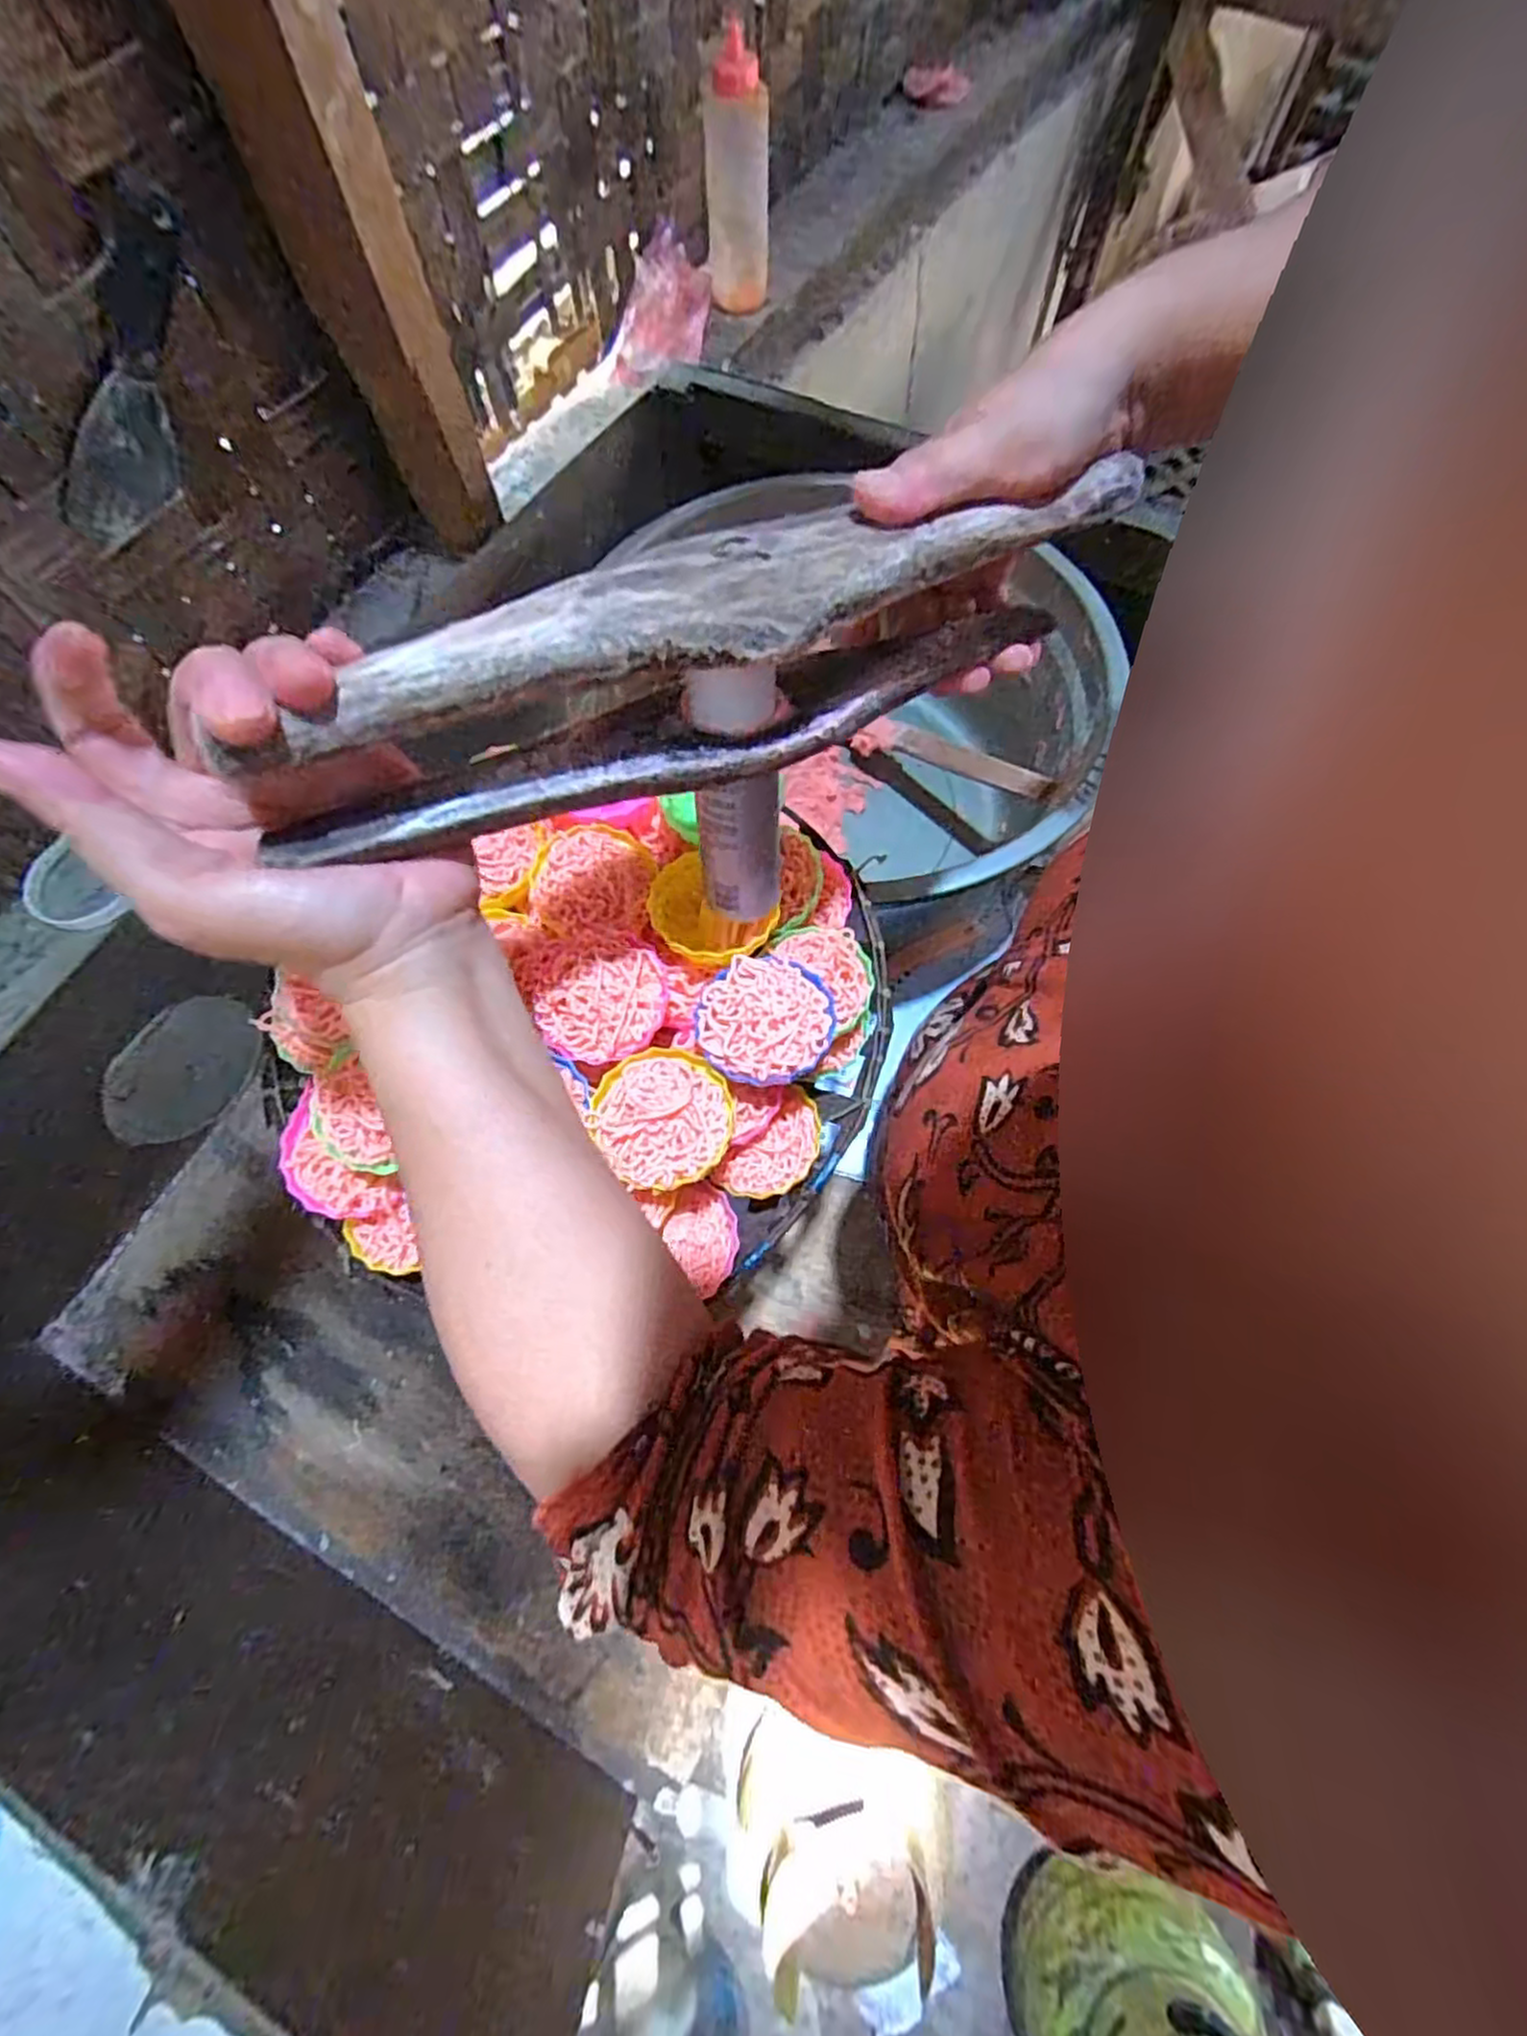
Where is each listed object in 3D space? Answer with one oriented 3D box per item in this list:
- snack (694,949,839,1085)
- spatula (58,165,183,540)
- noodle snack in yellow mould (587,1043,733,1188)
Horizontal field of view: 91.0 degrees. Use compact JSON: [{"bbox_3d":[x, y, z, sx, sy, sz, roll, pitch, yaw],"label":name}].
[{"bbox_3d":[0.001,-0.001,0.329,0.059,0.011,0.060,4,70,3],"label":"snack"},{"bbox_3d":[-0.396,-0.401,0.474,0.010,0.061,0.192,37,114,14],"label":"spatula"},{"bbox_3d":[-0.042,0.039,0.318,0.055,0.015,0.060,0,70,1],"label":"noodle snack in yellow mould"}]

